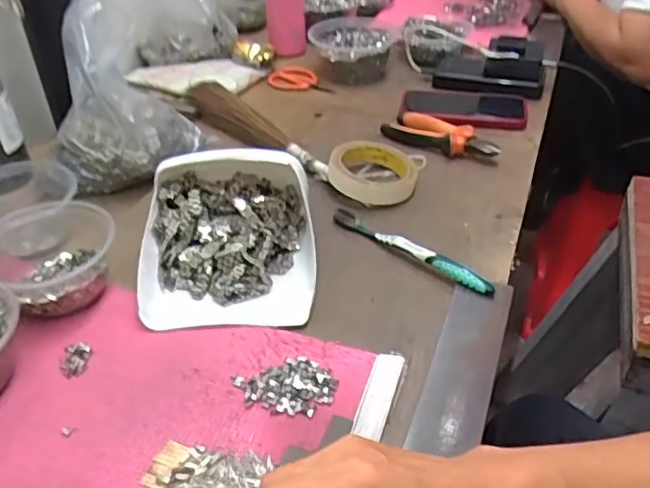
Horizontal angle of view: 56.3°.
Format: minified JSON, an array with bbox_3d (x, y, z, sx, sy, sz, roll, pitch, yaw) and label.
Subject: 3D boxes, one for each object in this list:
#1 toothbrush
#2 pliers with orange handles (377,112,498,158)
[{"bbox_3d":[0.081,0.002,0.583,0.182,0.023,0.015,28,46,33],"label":"toothbrush"},{"bbox_3d":[0.143,-0.137,0.751,0.143,0.022,0.050,24,45,30],"label":"pliers with orange handles"}]

